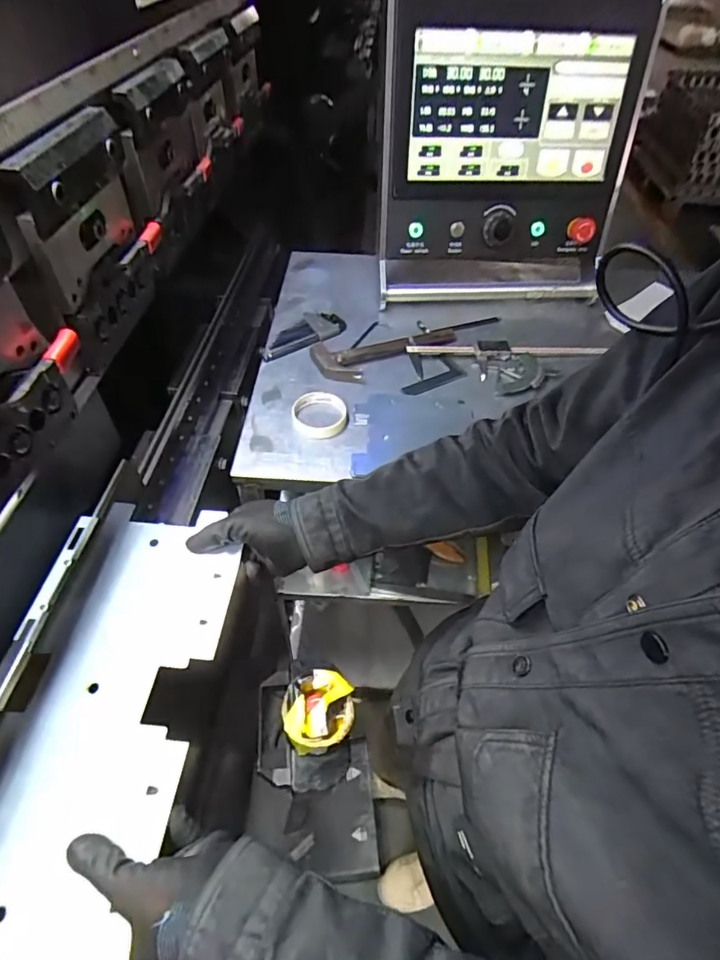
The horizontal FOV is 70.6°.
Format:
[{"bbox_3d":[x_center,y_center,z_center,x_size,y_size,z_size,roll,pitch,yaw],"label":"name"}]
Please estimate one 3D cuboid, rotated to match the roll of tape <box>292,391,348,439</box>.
[{"bbox_3d":[-0.062,-0.100,0.773,0.081,0.018,0.087,2,49,-2],"label":"roll of tape"}]

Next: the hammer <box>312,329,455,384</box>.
[{"bbox_3d":[0.055,-0.223,0.870,0.266,0.024,0.096,-16,52,-16],"label":"hammer"}]

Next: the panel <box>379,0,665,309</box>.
[{"bbox_3d":[0.249,-0.566,0.851,0.419,0.510,0.159,-4,50,-7],"label":"panel"}]

